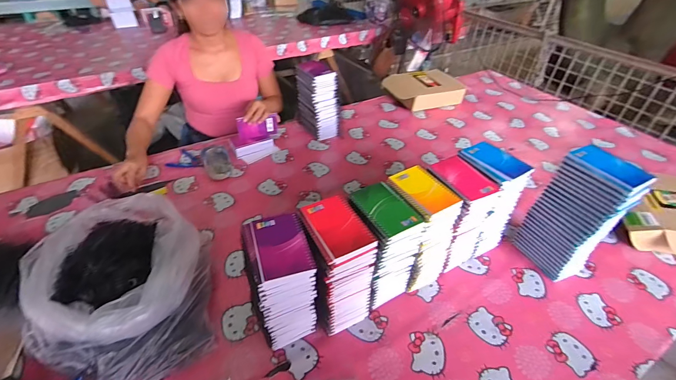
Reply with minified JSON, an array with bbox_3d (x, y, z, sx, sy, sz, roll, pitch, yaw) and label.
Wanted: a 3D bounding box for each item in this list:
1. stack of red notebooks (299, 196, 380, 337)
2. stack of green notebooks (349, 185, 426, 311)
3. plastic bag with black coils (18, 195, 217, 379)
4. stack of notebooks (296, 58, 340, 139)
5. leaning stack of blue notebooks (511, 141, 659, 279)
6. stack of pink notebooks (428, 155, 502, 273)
[{"bbox_3d":[-0.005,0.158,0.666,0.103,0.268,0.131,-19,45,-22],"label":"stack of red notebooks"},{"bbox_3d":[0.088,0.124,0.710,0.107,0.255,0.134,-17,44,-21],"label":"stack of green notebooks"},{"bbox_3d":[-0.425,0.176,0.670,0.303,0.212,0.370,-16,44,-19],"label":"plastic bag with black coils"},{"bbox_3d":[-0.072,-0.324,1.228,0.116,0.252,0.152,-23,46,-26],"label":"stack of notebooks"},{"bbox_3d":[0.532,0.063,0.762,0.110,0.290,0.138,-18,44,-21],"label":"leaning stack of blue notebooks"},{"bbox_3d":[0.269,0.063,0.790,0.116,0.256,0.121,-19,45,-23],"label":"stack of pink notebooks"}]

